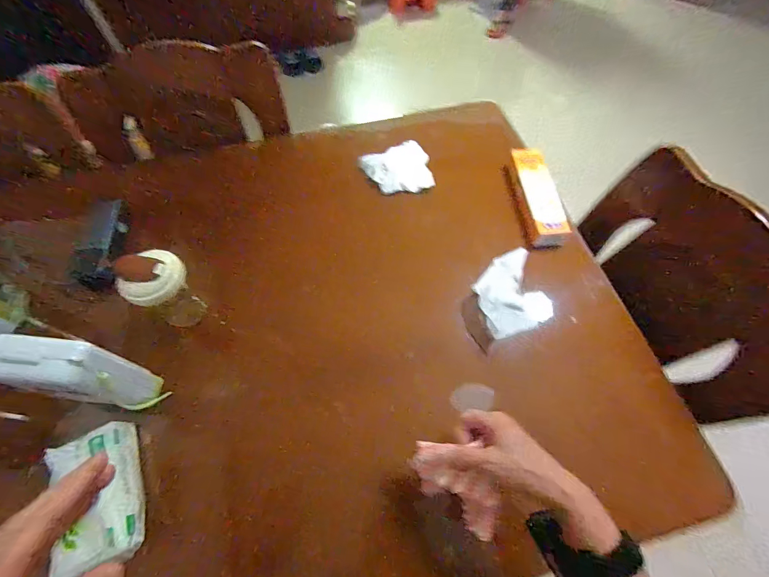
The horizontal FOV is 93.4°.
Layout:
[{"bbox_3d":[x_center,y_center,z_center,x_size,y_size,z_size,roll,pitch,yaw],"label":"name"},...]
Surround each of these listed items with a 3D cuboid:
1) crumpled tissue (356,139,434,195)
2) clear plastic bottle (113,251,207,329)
[{"bbox_3d":[0.037,-0.234,0.702,0.133,0.032,0.119,-31,66,-16],"label":"crumpled tissue"},{"bbox_3d":[-0.312,0.014,0.533,0.075,0.158,0.082,40,68,19],"label":"clear plastic bottle"}]

